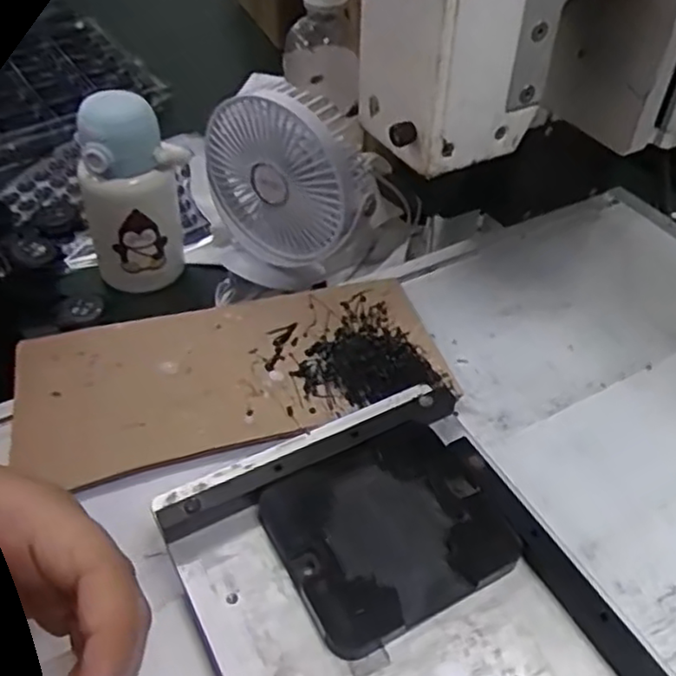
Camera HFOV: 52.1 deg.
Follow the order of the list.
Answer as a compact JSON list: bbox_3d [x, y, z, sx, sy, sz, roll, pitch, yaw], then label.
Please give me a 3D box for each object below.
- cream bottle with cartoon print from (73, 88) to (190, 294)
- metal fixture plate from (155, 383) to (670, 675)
[{"bbox_3d":[-0.192,-0.132,0.644,0.097,0.168,0.073,-19,49,-18],"label":"cream bottle with cartoon print"},{"bbox_3d":[0.027,0.111,0.268,0.139,0.017,0.190,-22,50,-21],"label":"metal fixture plate"}]

